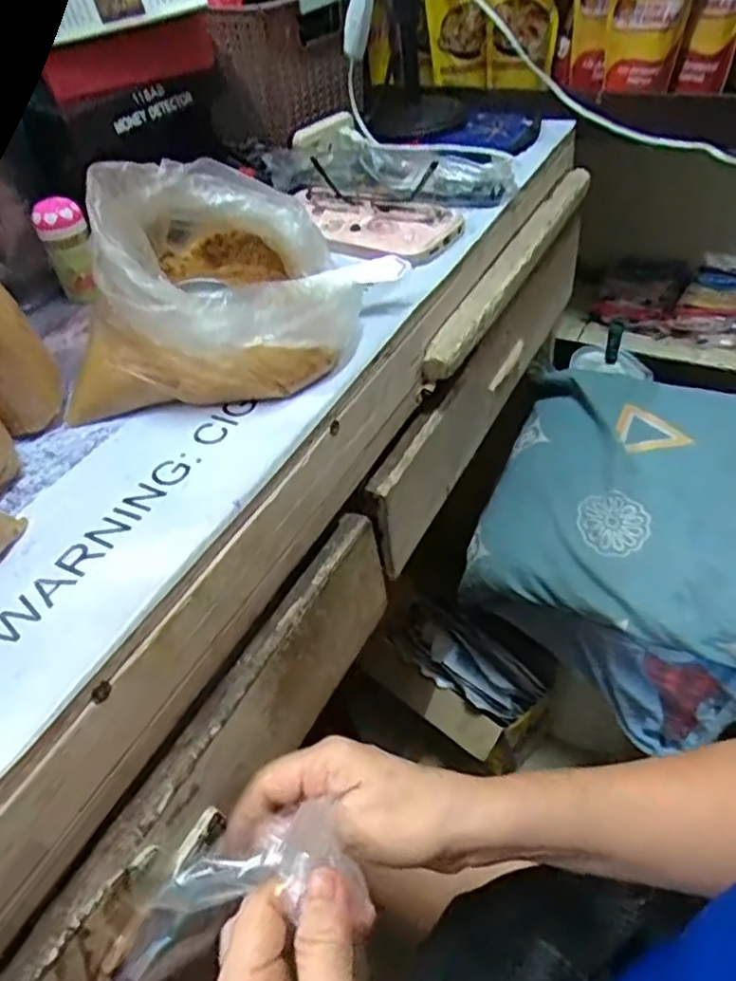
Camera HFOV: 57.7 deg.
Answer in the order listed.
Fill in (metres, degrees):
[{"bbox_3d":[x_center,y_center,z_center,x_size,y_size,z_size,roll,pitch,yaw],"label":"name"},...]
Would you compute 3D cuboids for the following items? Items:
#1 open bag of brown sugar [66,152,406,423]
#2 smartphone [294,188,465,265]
[{"bbox_3d":[-0.083,-0.134,0.413,0.172,0.106,0.171,7,46,14],"label":"open bag of brown sugar"},{"bbox_3d":[-0.006,-0.223,0.559,0.155,0.015,0.082,22,51,27],"label":"smartphone"}]

